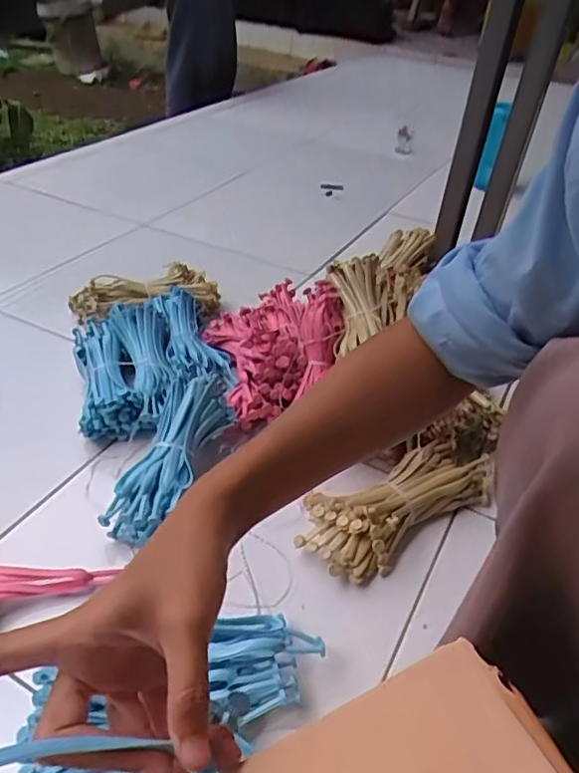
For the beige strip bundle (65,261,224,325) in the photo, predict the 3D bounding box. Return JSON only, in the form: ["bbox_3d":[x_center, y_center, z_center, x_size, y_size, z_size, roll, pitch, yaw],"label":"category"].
[{"bbox_3d":[-0.226,-0.145,0.952,0.228,0.056,0.082,-11,41,-19],"label":"beige strip bundle"}]

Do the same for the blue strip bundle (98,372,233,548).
[{"bbox_3d":[-0.129,0.075,0.676,0.082,0.084,0.217,15,40,12],"label":"blue strip bundle"}]

